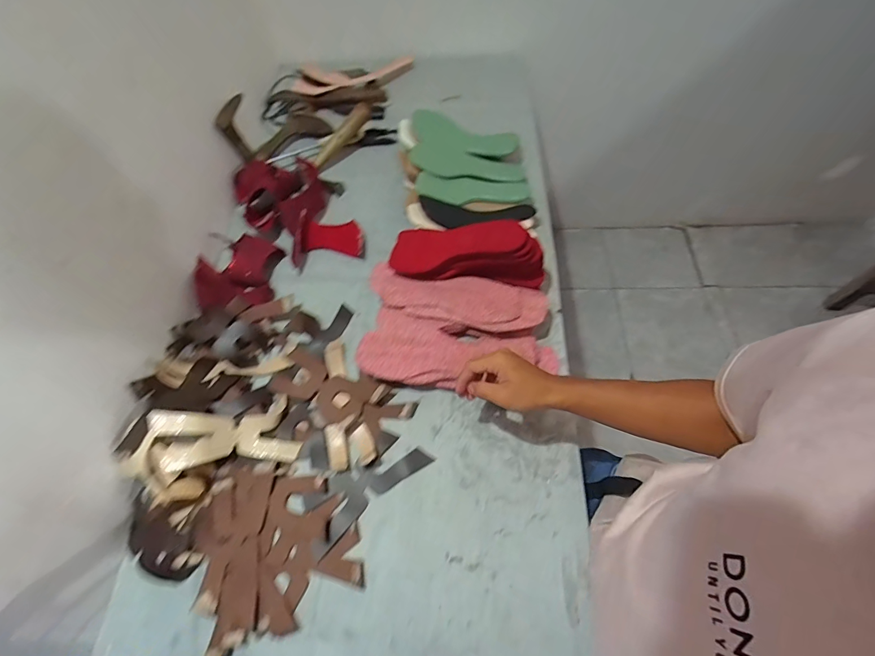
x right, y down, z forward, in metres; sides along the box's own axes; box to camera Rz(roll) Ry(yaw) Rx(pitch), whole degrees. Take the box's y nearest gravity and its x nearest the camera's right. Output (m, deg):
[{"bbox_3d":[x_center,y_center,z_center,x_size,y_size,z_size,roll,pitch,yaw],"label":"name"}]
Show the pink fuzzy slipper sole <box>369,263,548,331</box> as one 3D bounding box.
[{"bbox_3d":[0.030,-0.050,0.677,0.291,0.020,0.082,9,64,9],"label":"pink fuzzy slipper sole"}]

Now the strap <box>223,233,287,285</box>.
[{"bbox_3d":[-0.355,-0.127,0.767,0.088,0.042,0.103,17,65,9],"label":"strap"}]

